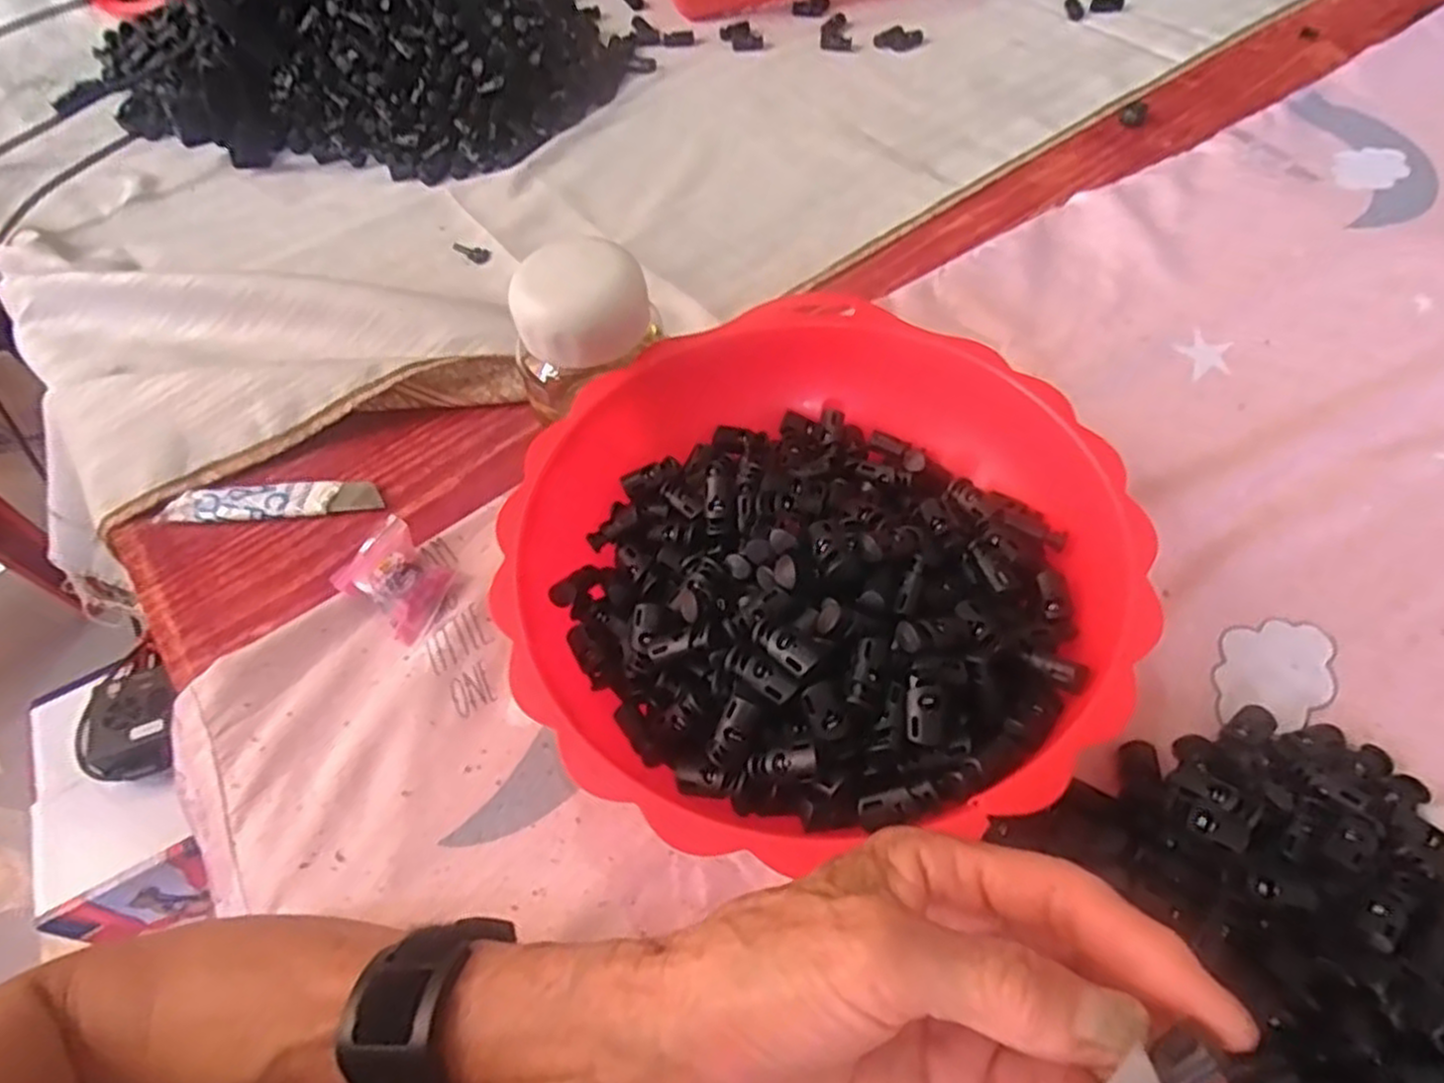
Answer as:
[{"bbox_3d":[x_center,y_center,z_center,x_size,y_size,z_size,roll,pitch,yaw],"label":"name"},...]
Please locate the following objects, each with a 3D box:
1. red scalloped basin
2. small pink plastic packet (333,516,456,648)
[{"bbox_3d":[0.037,0.010,0.333,0.238,0.069,0.238,-2,55,3],"label":"red scalloped basin"},{"bbox_3d":[-0.157,0.017,0.377,0.058,0.022,0.038,32,63,24],"label":"small pink plastic packet"}]

